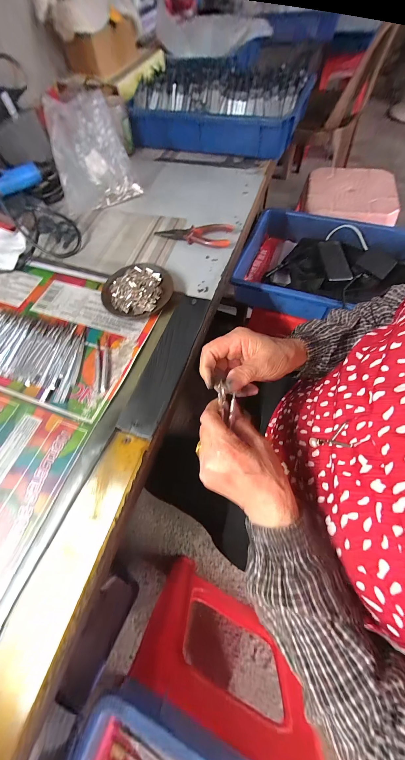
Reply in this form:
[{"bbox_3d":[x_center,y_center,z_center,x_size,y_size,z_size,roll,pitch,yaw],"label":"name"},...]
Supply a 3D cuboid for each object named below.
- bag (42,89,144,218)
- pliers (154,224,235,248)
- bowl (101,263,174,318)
[{"bbox_3d":[-0.238,-0.467,0.501,0.156,0.191,0.055,-20,29,3],"label":"bag"},{"bbox_3d":[-0.017,-0.277,0.464,0.144,0.023,0.055,11,64,9],"label":"pliers"},{"bbox_3d":[-0.105,-0.146,0.399,0.107,0.024,0.108,-1,63,3],"label":"bowl"}]

